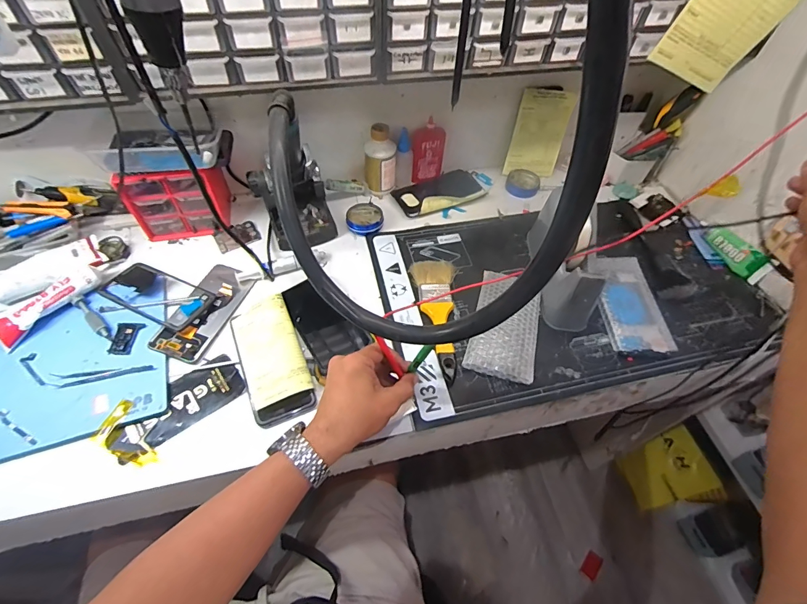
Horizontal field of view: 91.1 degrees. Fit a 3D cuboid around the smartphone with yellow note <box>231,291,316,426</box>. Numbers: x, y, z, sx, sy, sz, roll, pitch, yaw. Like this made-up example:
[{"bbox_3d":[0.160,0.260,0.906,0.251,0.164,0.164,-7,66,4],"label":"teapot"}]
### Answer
[{"bbox_3d":[-0.171,0.072,0.512,0.076,0.023,0.162,-21,60,-10],"label":"smartphone with yellow note"}]

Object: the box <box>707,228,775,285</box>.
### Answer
[{"bbox_3d":[0.537,-0.081,0.641,0.020,0.042,0.105,-4,52,-40],"label":"box"}]

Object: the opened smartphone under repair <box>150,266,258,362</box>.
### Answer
[{"bbox_3d":[-0.280,0.007,0.561,0.075,0.006,0.158,13,55,7],"label":"opened smartphone under repair"}]

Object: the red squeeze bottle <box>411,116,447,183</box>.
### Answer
[{"bbox_3d":[0.044,-0.268,0.715,0.062,0.099,0.022,-19,58,-16],"label":"red squeeze bottle"}]

